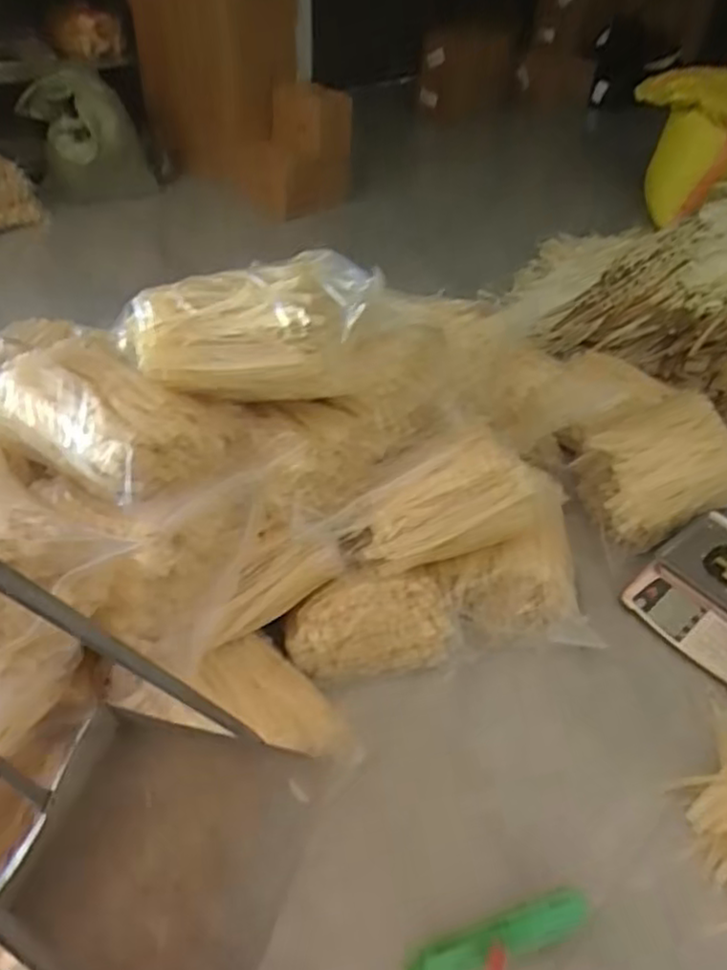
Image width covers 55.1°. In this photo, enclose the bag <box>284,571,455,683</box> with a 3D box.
[{"bbox_3d":[0.014,0.294,1.442,0.346,0.188,0.136,-5,44,-9],"label":"bag"}]

